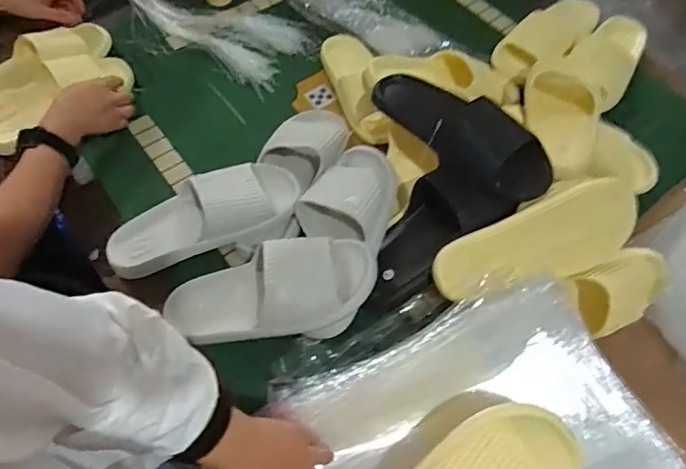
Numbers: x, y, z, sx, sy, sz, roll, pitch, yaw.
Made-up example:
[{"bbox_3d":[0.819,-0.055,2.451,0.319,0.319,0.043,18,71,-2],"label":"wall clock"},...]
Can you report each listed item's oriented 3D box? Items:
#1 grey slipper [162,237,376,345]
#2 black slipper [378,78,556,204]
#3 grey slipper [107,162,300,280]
[{"bbox_3d":[-0.099,0.074,0.636,0.267,0.072,0.109,-15,62,14],"label":"grey slipper"},{"bbox_3d":[0.152,-0.145,0.677,0.107,0.074,0.270,-34,54,-18],"label":"black slipper"},{"bbox_3d":[-0.195,-0.032,0.699,0.270,0.062,0.109,-20,64,-11],"label":"grey slipper"}]

